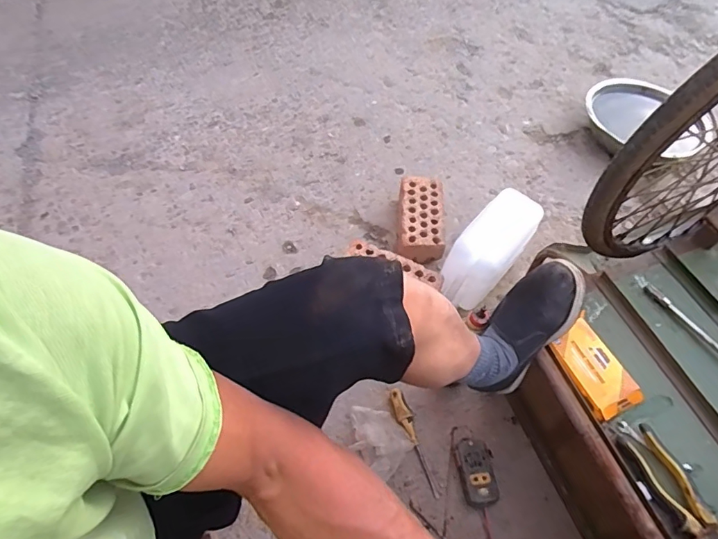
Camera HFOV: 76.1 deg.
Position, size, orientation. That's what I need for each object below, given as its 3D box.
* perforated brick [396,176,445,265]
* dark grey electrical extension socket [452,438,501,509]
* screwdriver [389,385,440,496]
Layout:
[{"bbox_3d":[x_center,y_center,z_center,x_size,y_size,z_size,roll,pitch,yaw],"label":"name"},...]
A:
[{"bbox_3d":[0.159,-0.124,1.185,0.114,0.075,0.253,6,54,1],"label":"perforated brick"},{"bbox_3d":[0.223,0.388,0.880,0.071,0.039,0.124,-1,54,-4],"label":"dark grey electrical extension socket"},{"bbox_3d":[0.110,0.340,0.912,0.031,0.022,0.211,-16,67,-17],"label":"screwdriver"}]

